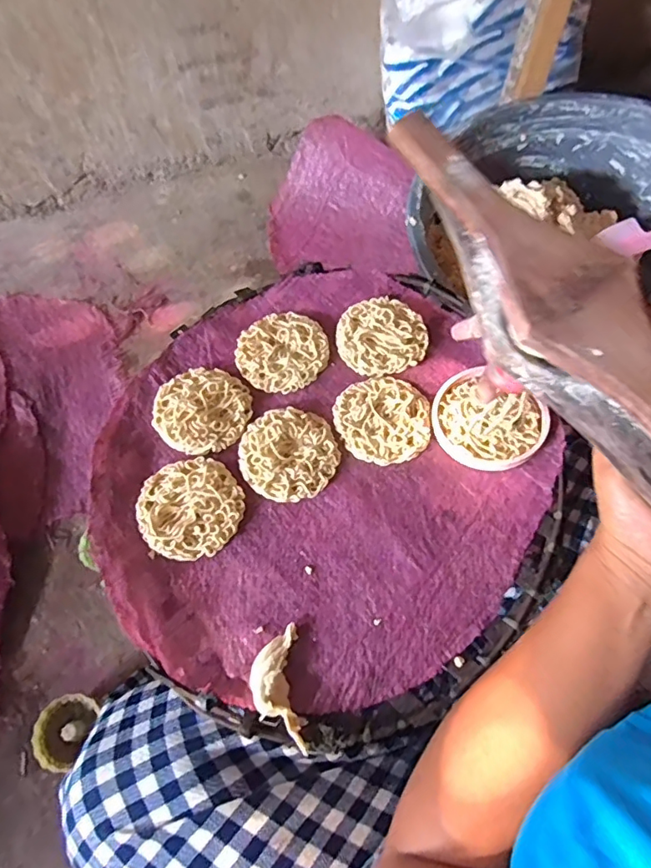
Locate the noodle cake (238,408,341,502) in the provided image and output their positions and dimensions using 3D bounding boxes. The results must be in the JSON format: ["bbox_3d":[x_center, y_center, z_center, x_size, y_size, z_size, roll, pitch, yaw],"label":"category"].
[{"bbox_3d":[-0.029,0.014,0.411,0.076,0.011,0.073,-1,64,2],"label":"noodle cake"}]

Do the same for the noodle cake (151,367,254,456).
[{"bbox_3d":[-0.102,-0.022,0.428,0.077,0.008,0.075,-1,64,2],"label":"noodle cake"}]

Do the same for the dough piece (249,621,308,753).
[{"bbox_3d":[-0.032,0.165,0.340,0.031,0.016,0.073,-8,64,-2],"label":"dough piece"}]

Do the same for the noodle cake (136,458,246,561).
[{"bbox_3d":[-0.102,0.055,0.395,0.075,0.014,0.075,-1,64,2],"label":"noodle cake"}]

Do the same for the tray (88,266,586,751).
[{"bbox_3d":[0.001,0.026,0.408,0.341,0.024,0.342,-1,64,2],"label":"tray"}]

